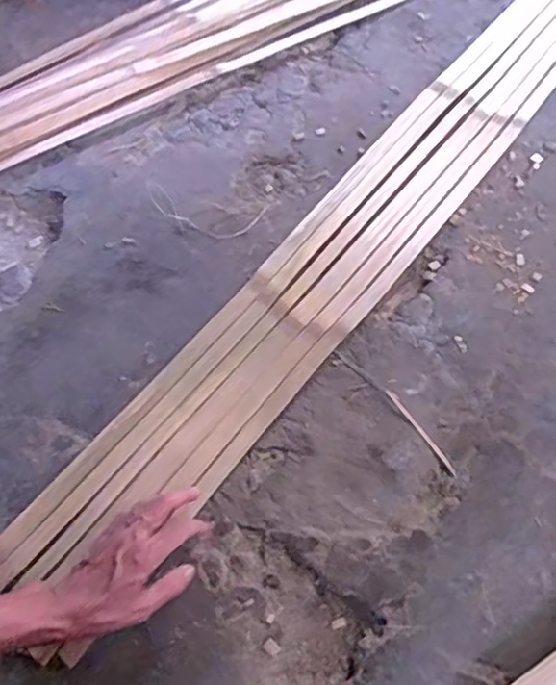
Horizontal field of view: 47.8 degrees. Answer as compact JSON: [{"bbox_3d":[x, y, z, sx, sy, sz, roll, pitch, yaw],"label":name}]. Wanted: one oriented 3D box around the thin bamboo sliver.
[{"bbox_3d":[0.155,0.096,0.678,0.008,0.005,0.114,-30,67,-13],"label":"thin bamboo sliver"}]

